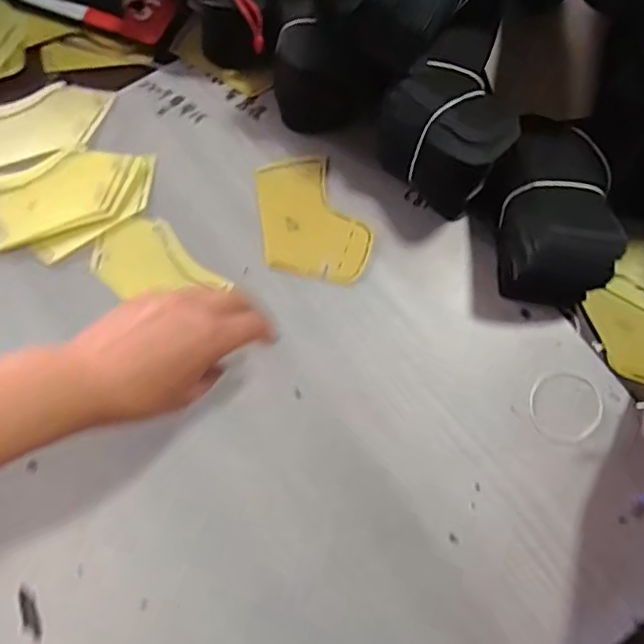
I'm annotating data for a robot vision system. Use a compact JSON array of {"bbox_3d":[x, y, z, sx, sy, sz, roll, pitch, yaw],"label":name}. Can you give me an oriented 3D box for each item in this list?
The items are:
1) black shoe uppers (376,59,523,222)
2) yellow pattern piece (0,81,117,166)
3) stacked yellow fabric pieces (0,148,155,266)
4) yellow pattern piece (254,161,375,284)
[{"bbox_3d":[0.106,-0.161,0.507,0.112,0.102,0.087,41,76,10],"label":"black shoe uppers"},{"bbox_3d":[-0.271,-0.189,0.558,0.140,0.009,0.078,-16,74,-6],"label":"yellow pattern piece"},{"bbox_3d":[-0.229,-0.110,0.533,0.155,0.008,0.093,-21,75,-8],"label":"stacked yellow fabric pieces"},{"bbox_3d":[-0.007,-0.093,0.535,0.094,0.004,0.124,-6,74,-3],"label":"yellow pattern piece"}]

